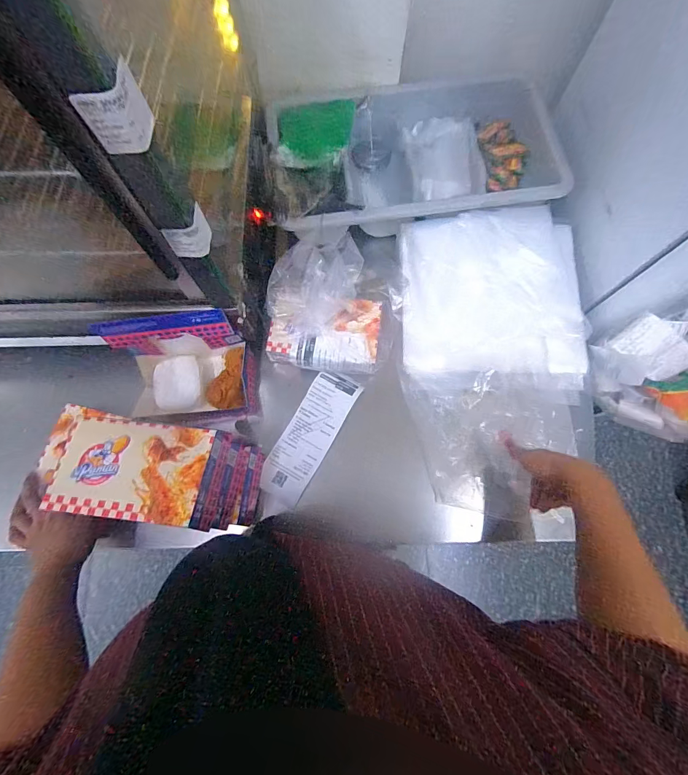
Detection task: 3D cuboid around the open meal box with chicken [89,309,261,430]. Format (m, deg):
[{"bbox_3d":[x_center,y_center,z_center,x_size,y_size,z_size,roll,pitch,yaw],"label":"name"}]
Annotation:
[{"bbox_3d":[-0.243,-0.026,0.552,0.186,0.160,0.126,-6,75,-1],"label":"open meal box with chicken"}]

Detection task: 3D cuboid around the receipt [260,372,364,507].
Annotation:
[{"bbox_3d":[-0.055,0.075,0.585,0.076,0.014,0.217,29,77,8],"label":"receipt"}]

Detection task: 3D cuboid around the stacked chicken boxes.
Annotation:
[{"bbox_3d":[-0.226,0.113,0.477,0.195,0.156,0.109,8,75,3],"label":"stacked chicken boxes"}]

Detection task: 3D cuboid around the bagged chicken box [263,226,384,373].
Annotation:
[{"bbox_3d":[-0.028,-0.123,0.554,0.176,0.130,0.165,10,75,3],"label":"bagged chicken box"}]

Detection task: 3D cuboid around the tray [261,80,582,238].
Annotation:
[{"bbox_3d":[0.126,-0.424,0.671,0.519,0.110,0.280,-9,75,-2],"label":"tray"}]

